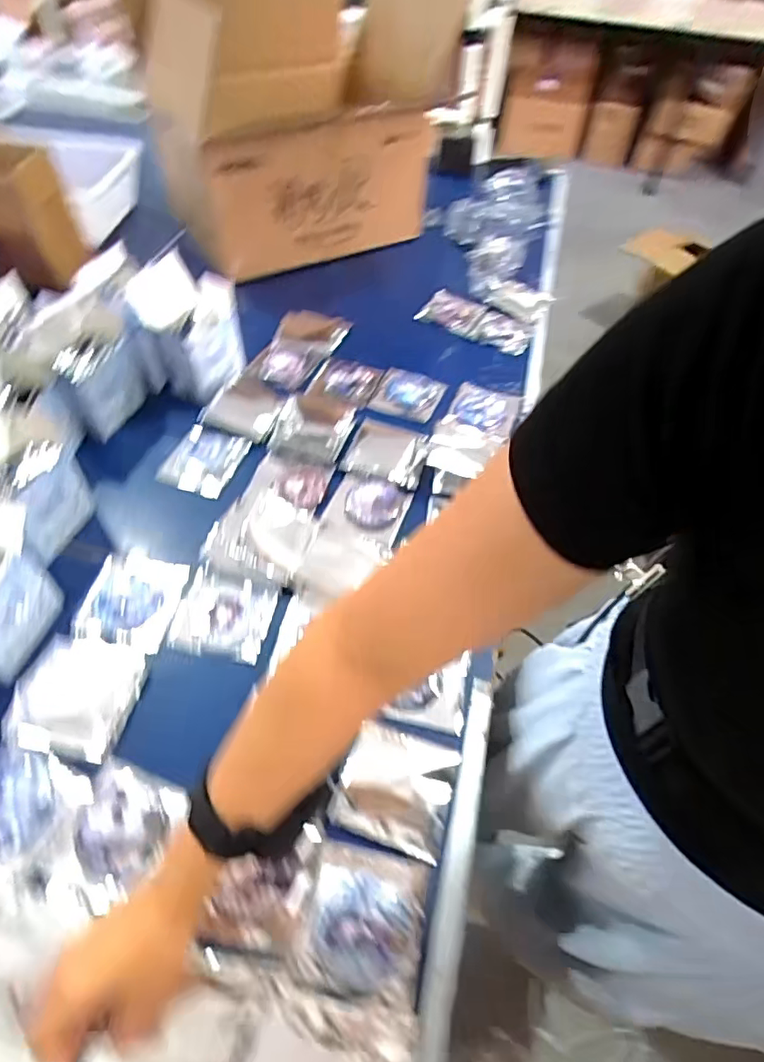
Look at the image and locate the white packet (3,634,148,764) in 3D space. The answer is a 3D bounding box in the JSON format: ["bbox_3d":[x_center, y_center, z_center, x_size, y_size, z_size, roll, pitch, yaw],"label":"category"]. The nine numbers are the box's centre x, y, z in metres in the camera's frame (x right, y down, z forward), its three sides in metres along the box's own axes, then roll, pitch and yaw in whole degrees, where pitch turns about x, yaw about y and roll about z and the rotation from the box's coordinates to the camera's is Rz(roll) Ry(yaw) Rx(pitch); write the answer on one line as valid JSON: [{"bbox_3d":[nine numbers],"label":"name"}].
[{"bbox_3d":[-0.299,0.155,0.542,0.110,0.025,0.105,9,52,5],"label":"white packet"}]

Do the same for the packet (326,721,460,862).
[{"bbox_3d":[0.013,0.230,0.512,0.099,0.018,0.093,16,53,10],"label":"packet"}]

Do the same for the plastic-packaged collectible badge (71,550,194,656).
[{"bbox_3d":[-0.274,0.069,0.615,0.096,0.019,0.119,9,52,5],"label":"plastic-packaged collectible badge"}]

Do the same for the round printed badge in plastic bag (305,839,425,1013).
[{"bbox_3d":[-0.013,0.303,0.445,0.087,0.009,0.094,10,52,5],"label":"round printed badge in plastic bag"}]

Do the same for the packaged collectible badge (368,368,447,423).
[{"bbox_3d":[0.036,-0.203,0.855,0.096,0.013,0.105,20,54,13],"label":"packaged collectible badge"}]

